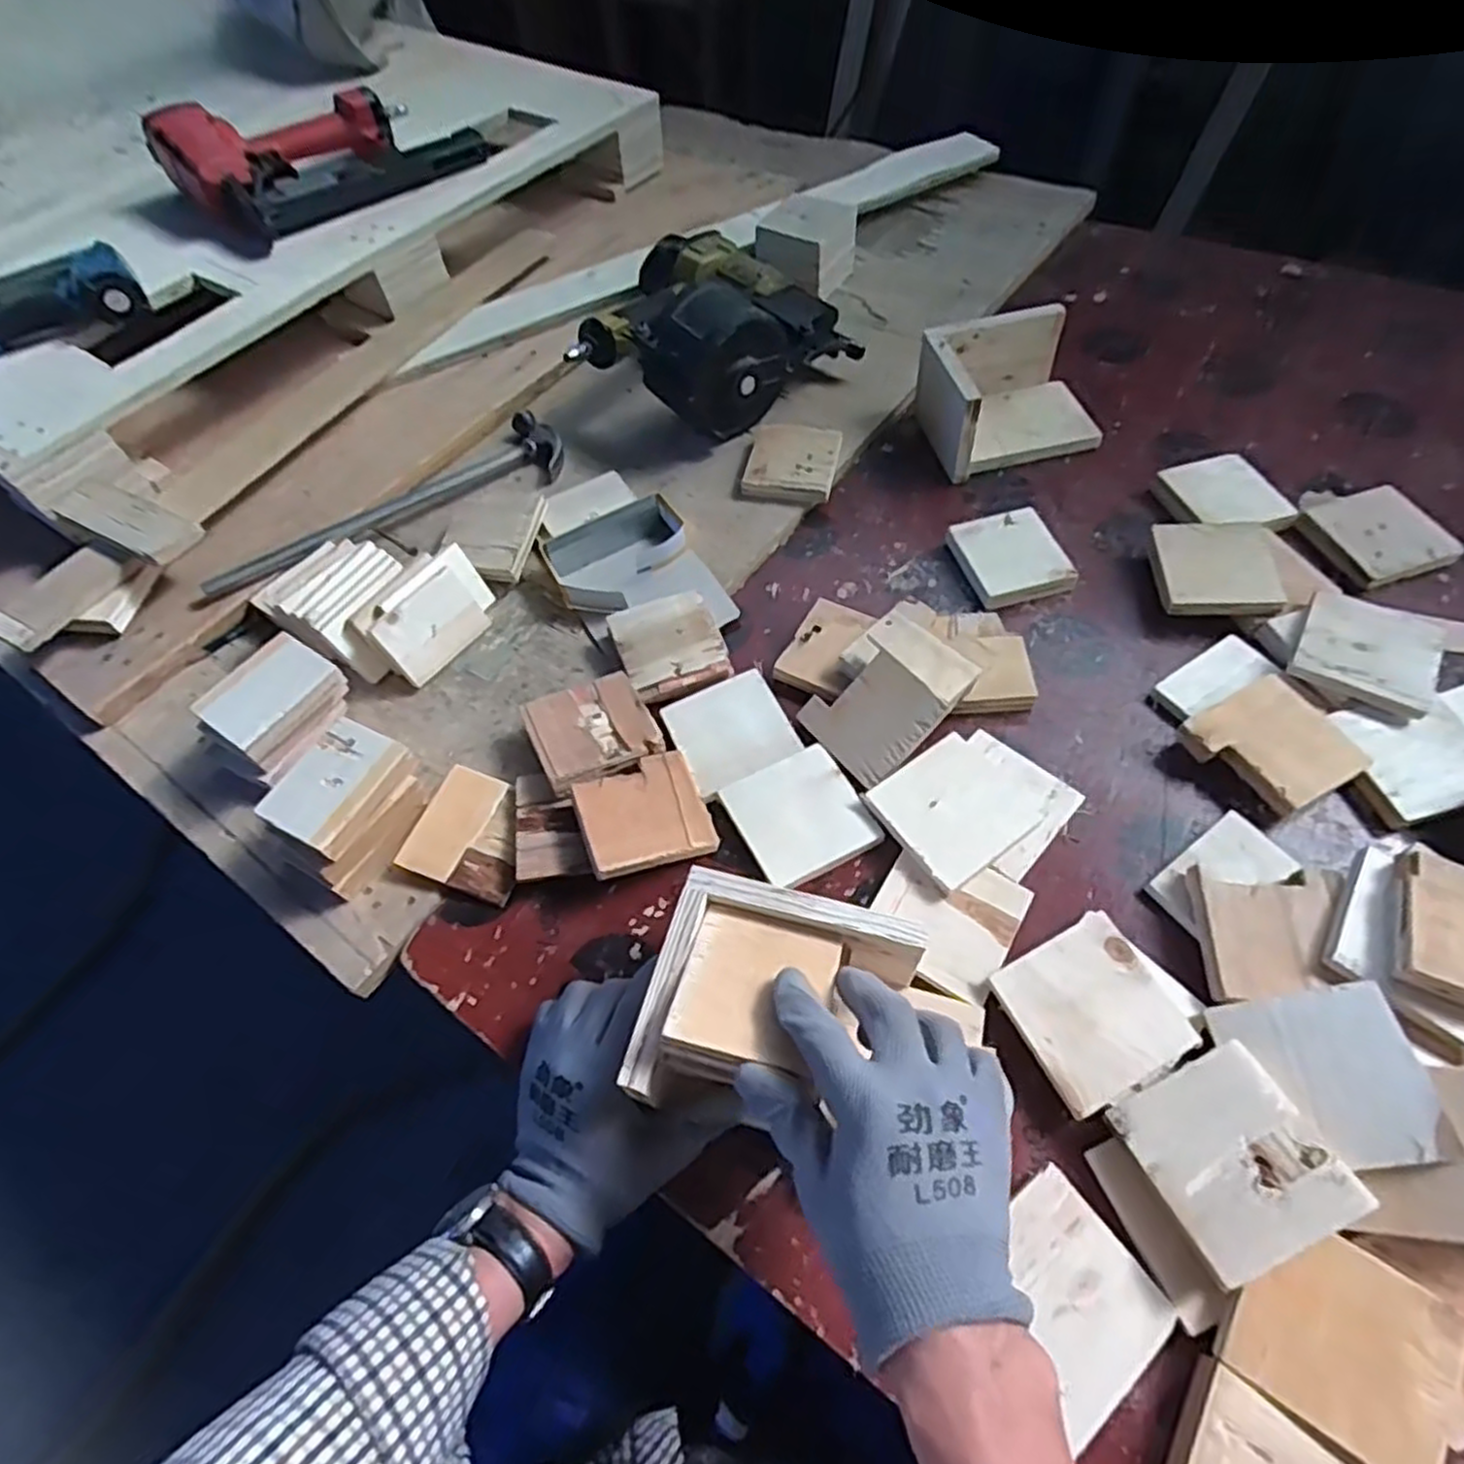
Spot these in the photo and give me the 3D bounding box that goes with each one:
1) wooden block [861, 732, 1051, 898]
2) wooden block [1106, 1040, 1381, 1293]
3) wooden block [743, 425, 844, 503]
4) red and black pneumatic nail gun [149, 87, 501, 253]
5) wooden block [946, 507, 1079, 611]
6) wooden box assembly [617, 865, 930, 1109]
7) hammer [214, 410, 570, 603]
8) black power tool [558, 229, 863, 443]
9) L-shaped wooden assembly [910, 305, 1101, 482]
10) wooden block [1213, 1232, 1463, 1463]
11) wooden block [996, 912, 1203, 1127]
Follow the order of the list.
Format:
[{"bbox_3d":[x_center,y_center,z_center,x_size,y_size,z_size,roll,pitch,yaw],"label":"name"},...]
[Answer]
[{"bbox_3d":[0.162,0.054,0.554,0.103,0.014,0.091,-33,61,-15],"label":"wooden block"},{"bbox_3d":[0.268,0.227,0.410,0.089,0.023,0.088,-22,59,-9],"label":"wooden block"},{"bbox_3d":[0.061,-0.270,0.769,0.087,0.023,0.084,8,59,10],"label":"wooden block"},{"bbox_3d":[-0.493,-0.700,0.926,0.239,0.105,0.313,35,66,21],"label":"red and black pneumatic nail gun"},{"bbox_3d":[0.250,-0.157,0.690,0.087,0.021,0.093,-13,58,-4],"label":"wooden block"},{"bbox_3d":[0.025,0.143,0.416,0.137,0.051,0.121,13,60,12],"label":"wooden box assembly"},{"bbox_3d":[-0.325,-0.213,0.746,0.364,0.039,0.090,-39,63,-18],"label":"hammer"},{"bbox_3d":[-0.032,-0.425,0.812,0.250,0.122,0.240,32,65,20],"label":"black power tool"},{"bbox_3d":[0.277,-0.340,0.761,0.156,0.085,0.126,-13,58,-3],"label":"L-shaped wooden assembly"},{"bbox_3d":[0.303,0.301,0.376,0.092,0.014,0.083,29,65,20],"label":"wooden block"},{"bbox_3d":[0.223,0.173,0.475,0.093,0.016,0.091,-24,59,-10],"label":"wooden block"}]

